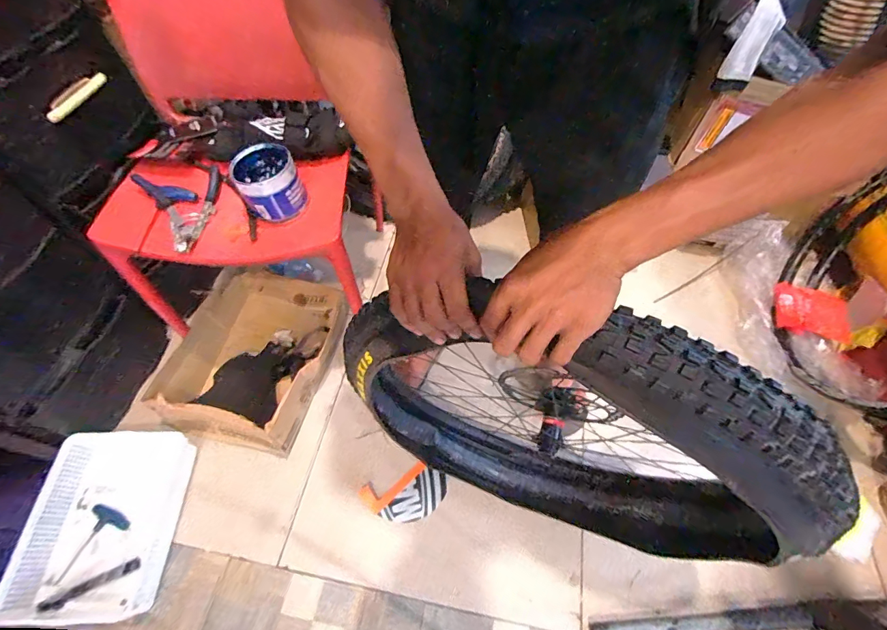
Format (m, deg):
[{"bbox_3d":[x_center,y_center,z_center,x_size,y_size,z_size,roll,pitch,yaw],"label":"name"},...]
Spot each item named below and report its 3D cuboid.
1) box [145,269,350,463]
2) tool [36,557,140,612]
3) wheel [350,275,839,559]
[{"bbox_3d":[-0.459,0.099,0.996,0.353,0.151,0.393,11,59,7],"label":"box"},{"bbox_3d":[-0.666,0.514,0.781,0.171,0.017,0.026,-23,60,-13],"label":"tool"},{"bbox_3d":[0.166,0.169,0.614,0.607,0.634,0.136,20,60,13],"label":"wheel"}]

